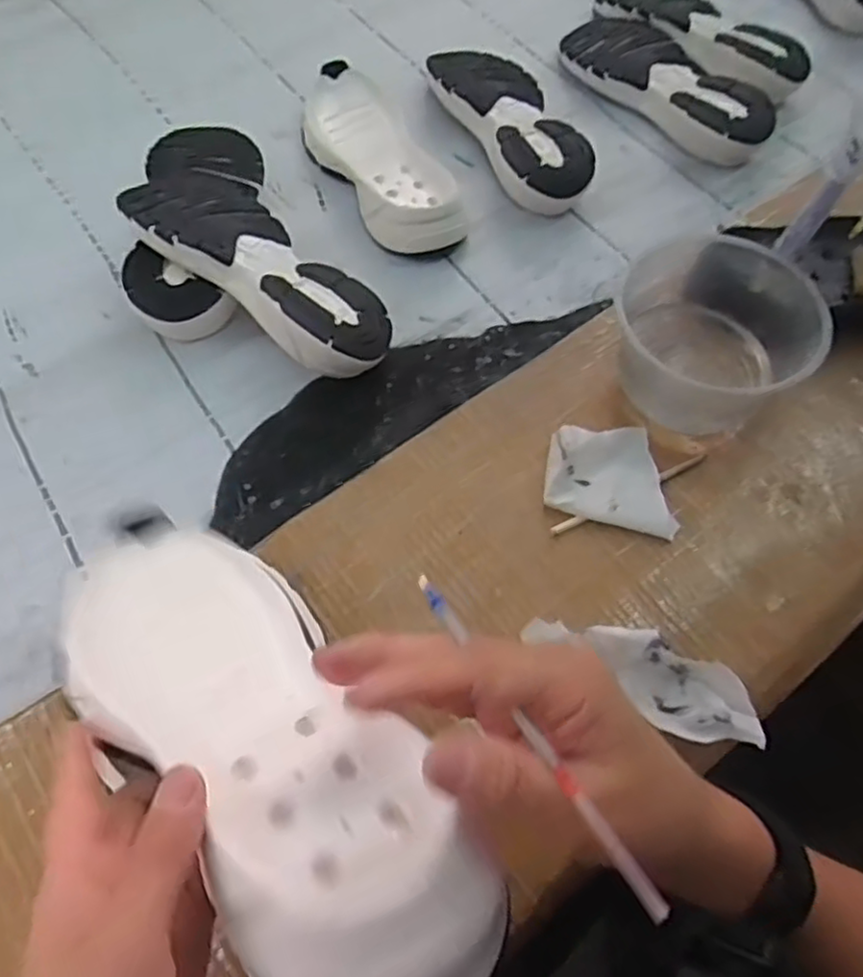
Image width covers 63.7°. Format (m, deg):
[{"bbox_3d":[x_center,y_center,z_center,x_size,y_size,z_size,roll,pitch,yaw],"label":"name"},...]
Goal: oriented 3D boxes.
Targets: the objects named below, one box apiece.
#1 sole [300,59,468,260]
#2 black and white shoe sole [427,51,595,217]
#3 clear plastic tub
[{"bbox_3d":[-0.053,-0.313,0.650,0.091,0.030,0.249,-23,65,-15],"label":"sole"},{"bbox_3d":[0.079,-0.358,0.669,0.091,0.036,0.238,-22,65,-15],"label":"black and white shoe sole"},{"bbox_3d":[0.181,-0.108,0.485,0.128,0.082,0.124,1,61,-3],"label":"clear plastic tub"}]

